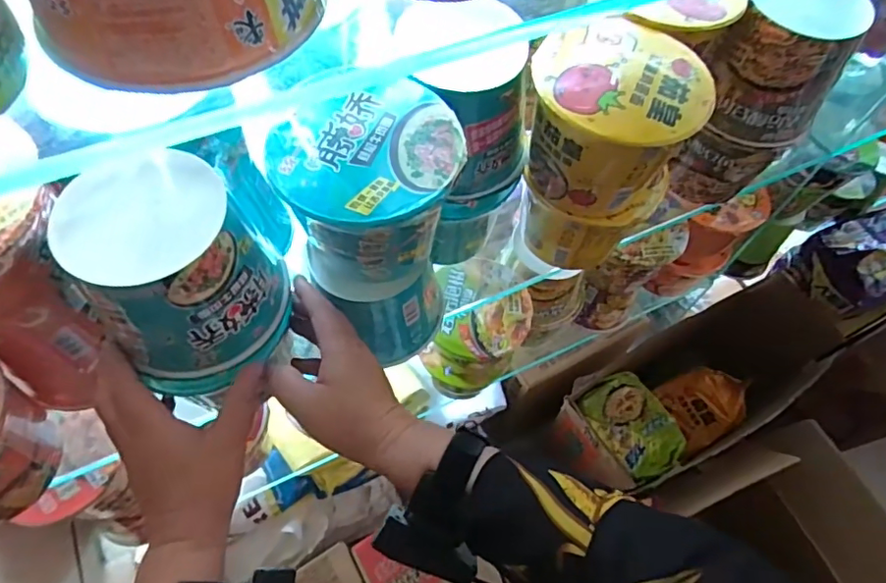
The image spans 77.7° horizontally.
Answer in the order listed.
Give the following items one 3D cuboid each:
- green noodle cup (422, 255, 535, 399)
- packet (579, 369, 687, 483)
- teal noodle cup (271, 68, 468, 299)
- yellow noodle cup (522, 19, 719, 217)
[{"bbox_3d":[0.040,0.051,0.715,0.124,0.127,0.134,9,61,1],"label":"green noodle cup"},{"bbox_3d":[0.324,0.221,0.931,0.150,0.044,0.170,-27,66,-17],"label":"packet"},{"bbox_3d":[-0.053,-0.076,0.423,0.123,0.119,0.137,-1,61,-4],"label":"teal noodle cup"},{"bbox_3d":[0.131,-0.139,0.453,0.133,0.109,0.128,5,61,-1],"label":"yellow noodle cup"}]

